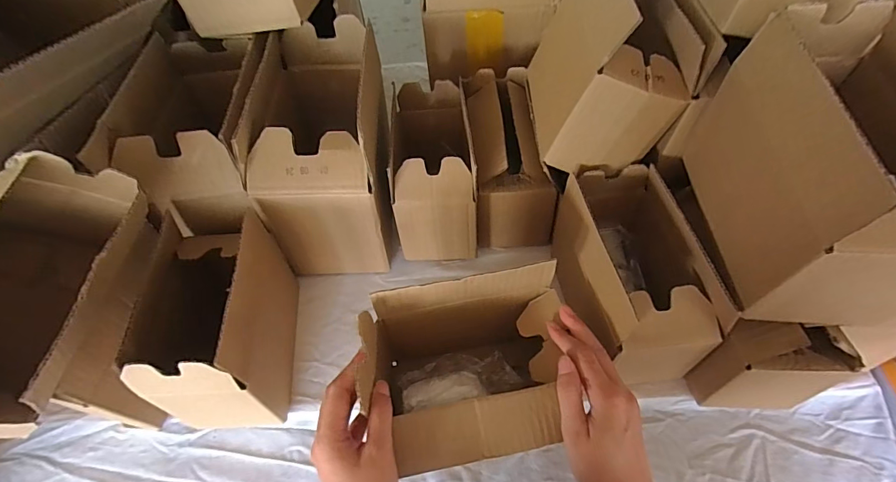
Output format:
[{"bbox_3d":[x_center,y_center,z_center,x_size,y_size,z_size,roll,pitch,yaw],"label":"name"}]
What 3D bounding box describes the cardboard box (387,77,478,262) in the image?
[{"bbox_3d":[-0.022,-0.091,0.552,0.092,0.135,0.187,-6,54,-2],"label":"cardboard box"}]

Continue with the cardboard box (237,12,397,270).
[{"bbox_3d":[-0.151,-0.120,0.534,0.140,0.203,0.251,-8,54,-3],"label":"cardboard box"}]

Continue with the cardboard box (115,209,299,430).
[{"bbox_3d":[-0.233,0.084,0.447,0.098,0.174,0.182,-7,54,-3],"label":"cardboard box"}]

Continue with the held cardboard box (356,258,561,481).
[{"bbox_3d":[0.016,0.132,0.398,0.183,0.151,0.140,-6,54,-4],"label":"held cardboard box"}]

